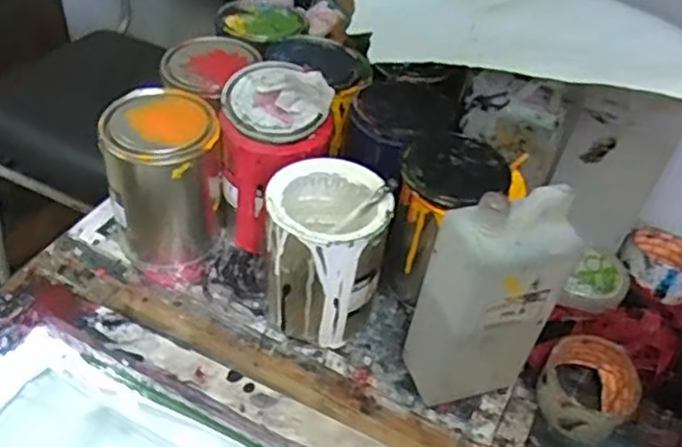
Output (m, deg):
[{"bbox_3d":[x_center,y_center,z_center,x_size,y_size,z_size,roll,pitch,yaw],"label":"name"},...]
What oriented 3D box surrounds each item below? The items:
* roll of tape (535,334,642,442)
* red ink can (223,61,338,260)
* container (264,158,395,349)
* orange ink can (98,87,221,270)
[{"bbox_3d":[0.227,0.153,0.611,0.079,0.053,0.087,26,46,21],"label":"roll of tape"},{"bbox_3d":[-0.068,-0.070,0.692,0.107,0.168,0.116,5,44,-4],"label":"red ink can"},{"bbox_3d":[-0.015,0.033,0.631,0.107,0.156,0.106,12,42,6],"label":"container"},{"bbox_3d":[-0.178,-0.044,0.675,0.101,0.149,0.103,5,44,-4],"label":"orange ink can"}]

